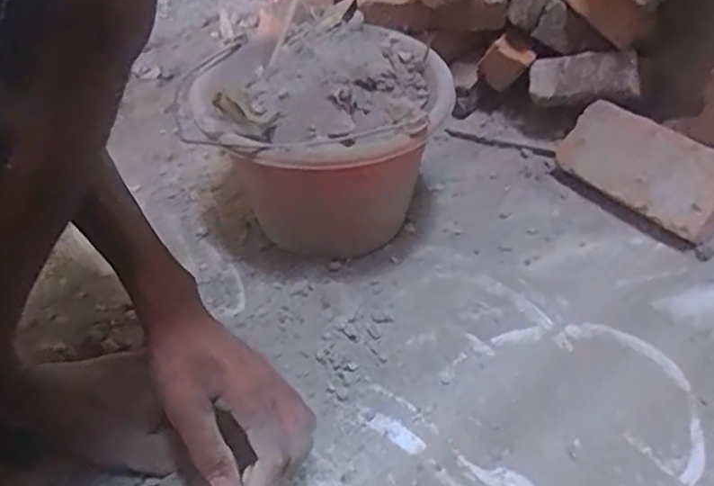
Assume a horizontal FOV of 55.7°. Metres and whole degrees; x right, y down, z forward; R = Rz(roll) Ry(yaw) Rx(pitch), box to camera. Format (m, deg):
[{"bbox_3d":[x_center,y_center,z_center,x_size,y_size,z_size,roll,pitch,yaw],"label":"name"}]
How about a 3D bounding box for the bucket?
[{"bbox_3d":[-0.028,-0.099,0.682,0.241,0.177,0.222,-1,44,2],"label":"bucket"}]

